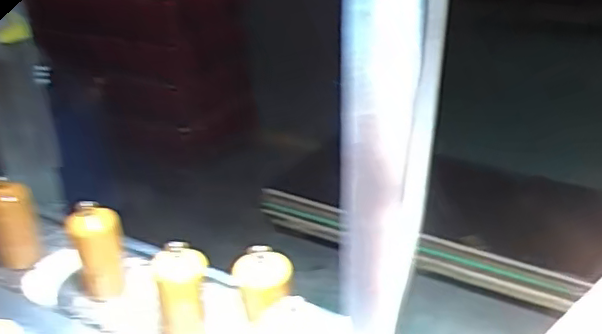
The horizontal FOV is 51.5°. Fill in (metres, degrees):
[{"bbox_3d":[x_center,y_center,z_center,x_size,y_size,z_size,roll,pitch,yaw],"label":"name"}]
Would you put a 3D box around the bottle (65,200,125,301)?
[{"bbox_3d":[-0.373,0.154,1.158,0.093,0.204,0.074,-15,32,-26],"label":"bottle"}]

